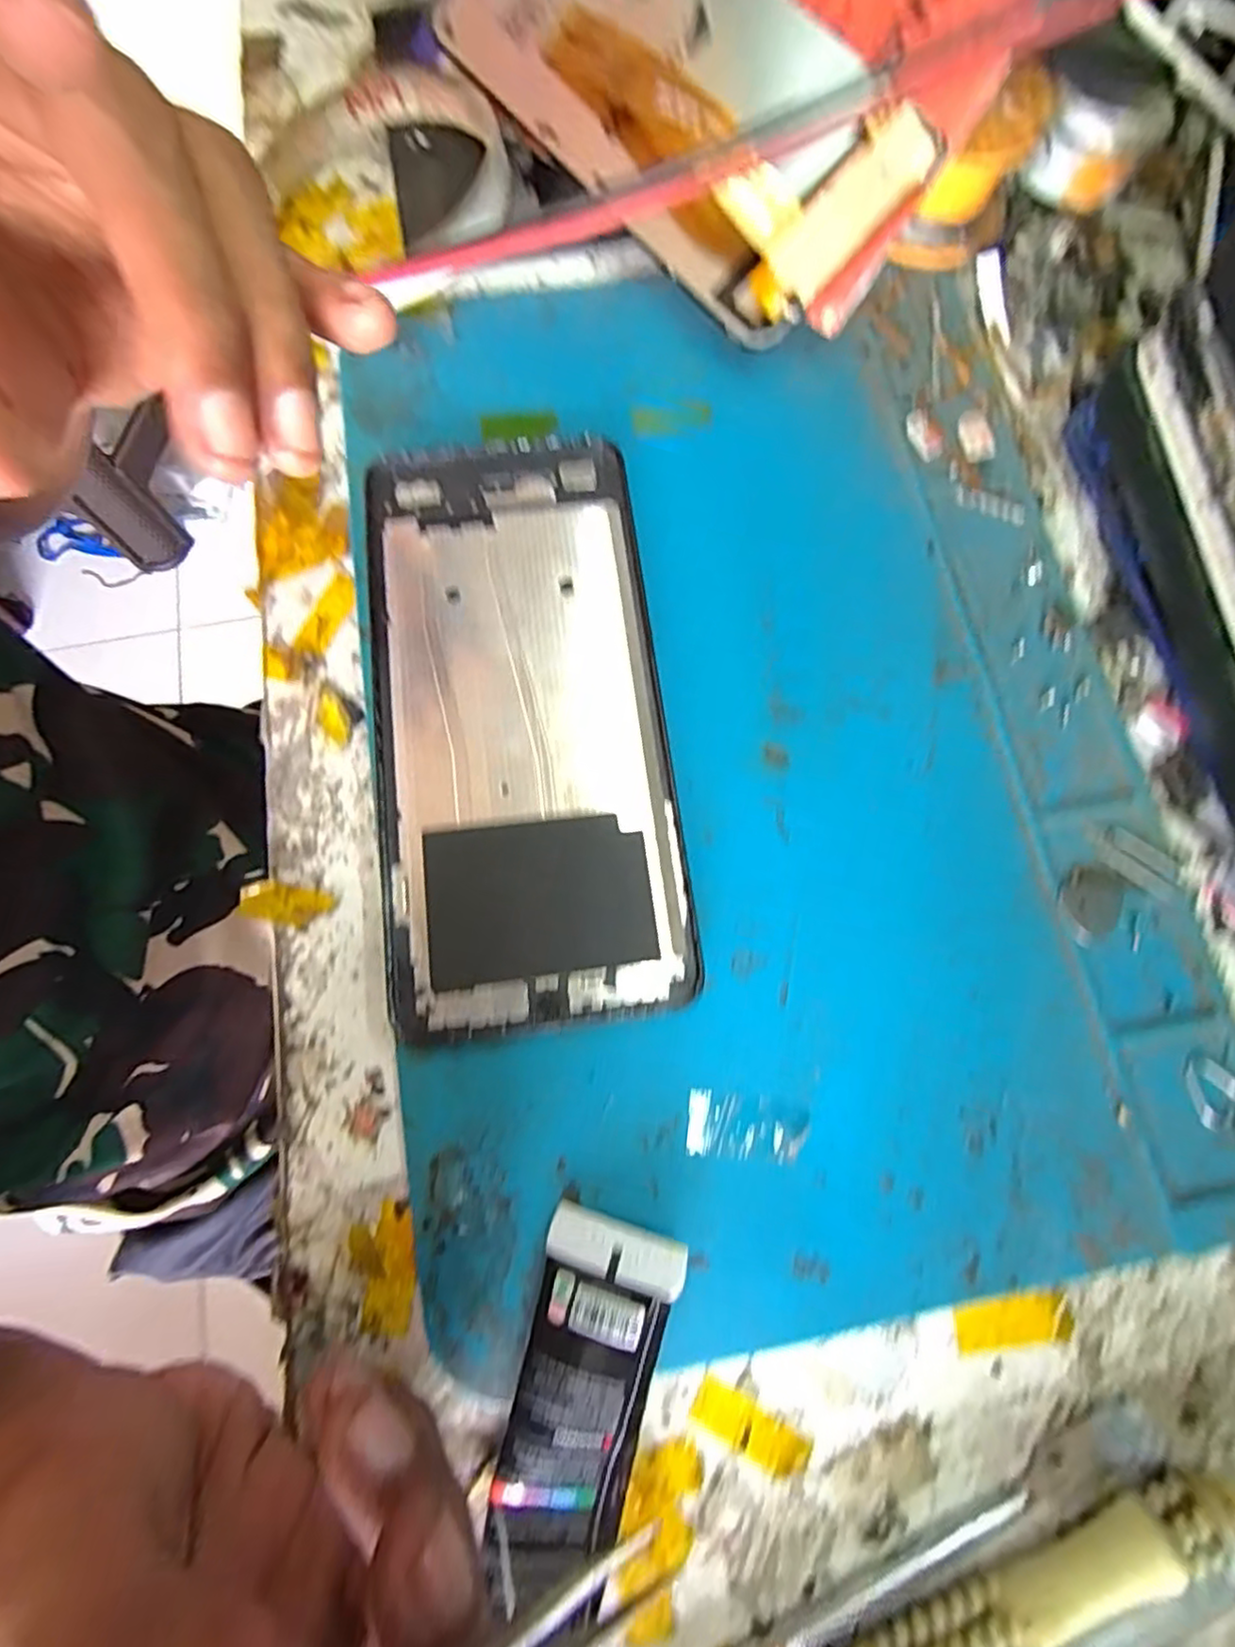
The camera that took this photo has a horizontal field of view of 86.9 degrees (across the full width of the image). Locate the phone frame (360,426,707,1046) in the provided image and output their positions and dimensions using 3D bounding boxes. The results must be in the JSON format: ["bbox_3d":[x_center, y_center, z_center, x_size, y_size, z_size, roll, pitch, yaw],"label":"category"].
[{"bbox_3d":[-0.025,-0.028,0.172,0.073,0.007,0.157,-8,77,-1],"label":"phone frame"}]

